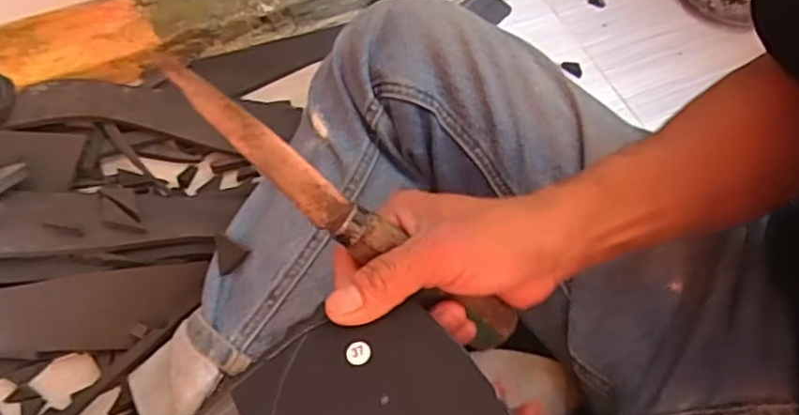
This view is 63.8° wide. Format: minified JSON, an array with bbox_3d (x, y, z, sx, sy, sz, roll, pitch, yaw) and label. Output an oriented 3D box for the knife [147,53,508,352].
[{"bbox_3d":[-0.024,0.004,0.303,0.207,0.017,0.020,39,61,-15],"label":"knife"}]

